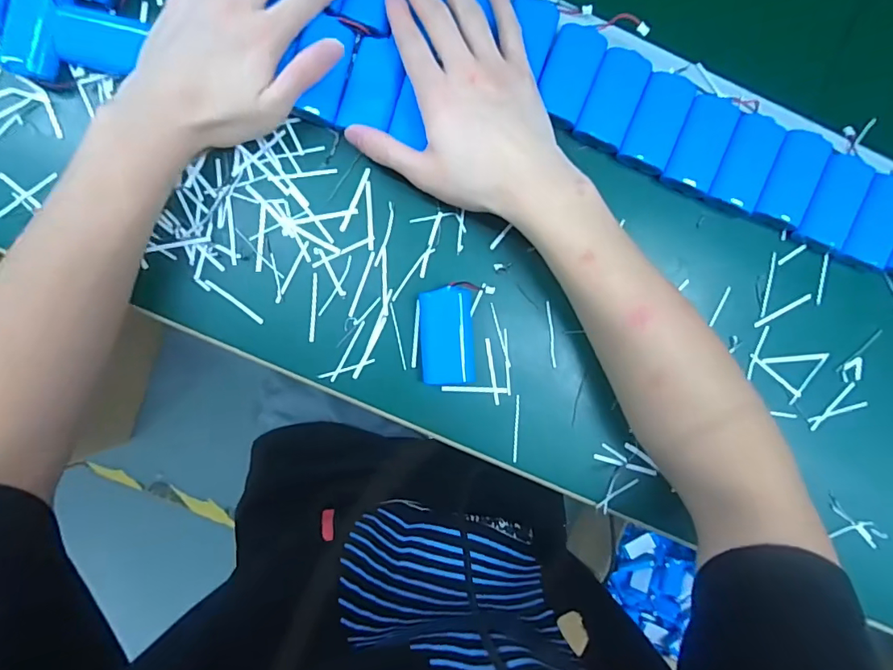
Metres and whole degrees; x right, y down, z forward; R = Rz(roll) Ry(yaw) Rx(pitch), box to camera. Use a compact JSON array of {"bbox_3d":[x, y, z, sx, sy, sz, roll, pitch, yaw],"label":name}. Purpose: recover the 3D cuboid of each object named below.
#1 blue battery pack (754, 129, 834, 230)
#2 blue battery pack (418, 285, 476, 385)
[{"bbox_3d":[0.260,-0.116,0.376,0.037,0.013,0.069,22,87,-3],"label":"blue battery pack"},{"bbox_3d":[0.000,0.000,0.369,0.038,0.015,0.068,-2,89,-4],"label":"blue battery pack"}]

